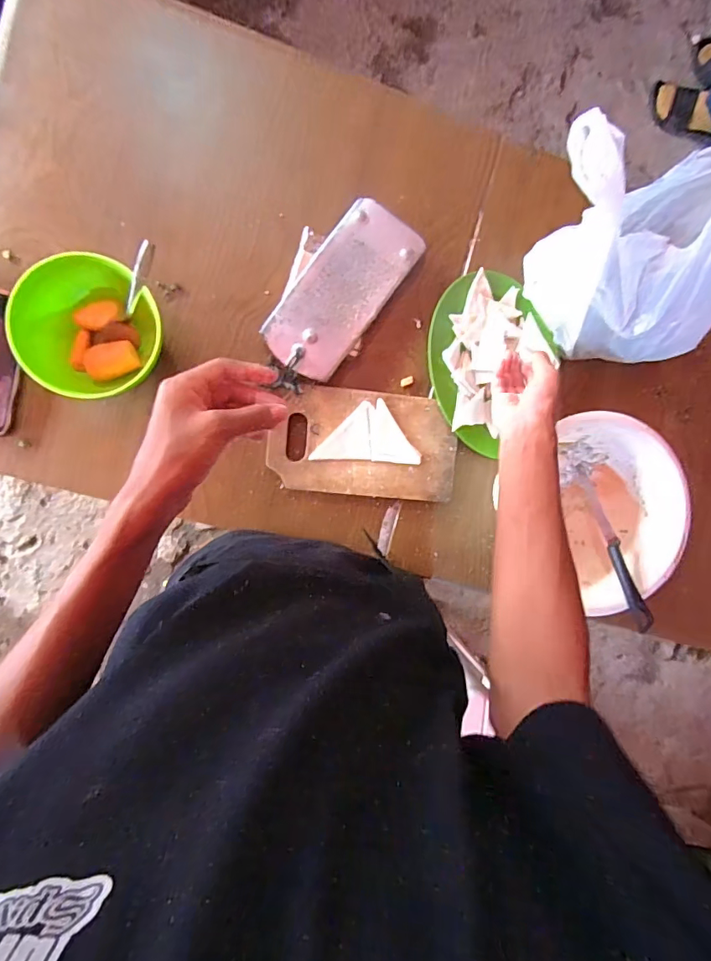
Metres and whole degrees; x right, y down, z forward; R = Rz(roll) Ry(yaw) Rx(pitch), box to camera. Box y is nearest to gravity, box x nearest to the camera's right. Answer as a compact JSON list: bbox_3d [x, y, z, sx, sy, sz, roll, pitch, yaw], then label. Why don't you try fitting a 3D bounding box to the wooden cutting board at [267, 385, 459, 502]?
[{"bbox_3d":[0.014,-0.048,0.636,0.240,0.016,0.135,6,93,-10],"label":"wooden cutting board"}]

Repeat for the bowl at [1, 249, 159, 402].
[{"bbox_3d":[-0.299,-0.166,0.552,0.149,0.081,0.143,-1,94,-10],"label":"bowl"}]

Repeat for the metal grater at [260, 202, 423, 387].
[{"bbox_3d":[-0.017,-0.242,0.622,0.106,0.018,0.233,37,87,-10],"label":"metal grater"}]

